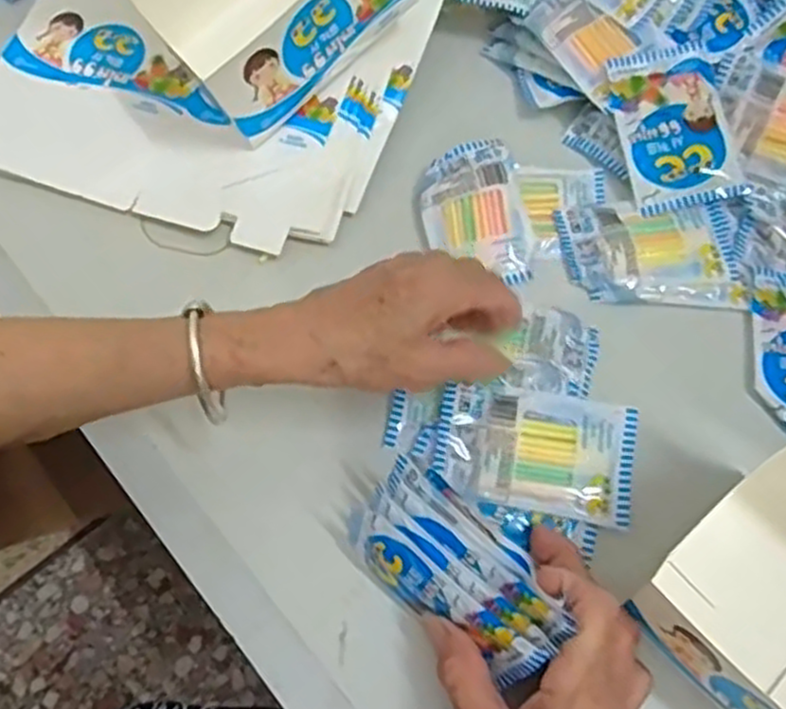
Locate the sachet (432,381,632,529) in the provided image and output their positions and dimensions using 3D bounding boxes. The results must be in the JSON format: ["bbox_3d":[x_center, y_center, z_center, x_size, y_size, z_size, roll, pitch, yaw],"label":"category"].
[{"bbox_3d":[0.076,0.051,0.400,0.101,0.015,0.064,10,65,5],"label":"sachet"}]

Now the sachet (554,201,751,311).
[{"bbox_3d":[0.156,-0.060,0.458,0.104,0.010,0.068,0,64,1],"label":"sachet"}]

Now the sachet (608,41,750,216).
[{"bbox_3d":[0.174,-0.141,0.469,0.061,0.007,0.102,-13,81,7],"label":"sachet"}]

